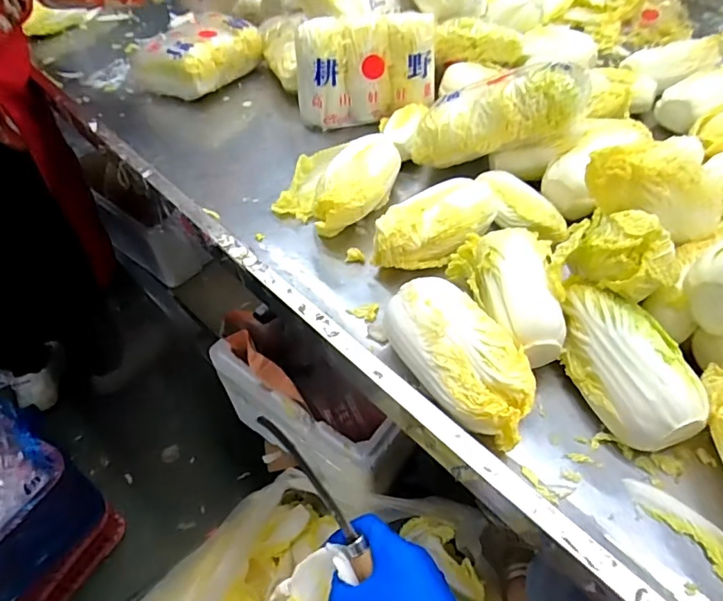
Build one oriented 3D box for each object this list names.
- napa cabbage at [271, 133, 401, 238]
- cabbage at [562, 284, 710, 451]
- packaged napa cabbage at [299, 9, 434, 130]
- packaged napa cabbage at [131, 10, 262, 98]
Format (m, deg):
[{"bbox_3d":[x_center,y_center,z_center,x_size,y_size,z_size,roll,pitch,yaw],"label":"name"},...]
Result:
[{"bbox_3d":[-0.027,-0.146,0.607,0.119,0.057,0.159,21,53,19],"label":"napa cabbage"},{"bbox_3d":[0.212,0.049,0.413,0.064,0.057,0.139,-13,50,-10],"label":"cabbage"},{"bbox_3d":[0.007,-0.311,0.703,0.188,0.129,0.049,-6,49,-4],"label":"packaged napa cabbage"},{"bbox_3d":[-0.259,-0.393,0.815,0.138,0.068,0.170,24,54,21],"label":"packaged napa cabbage"}]

